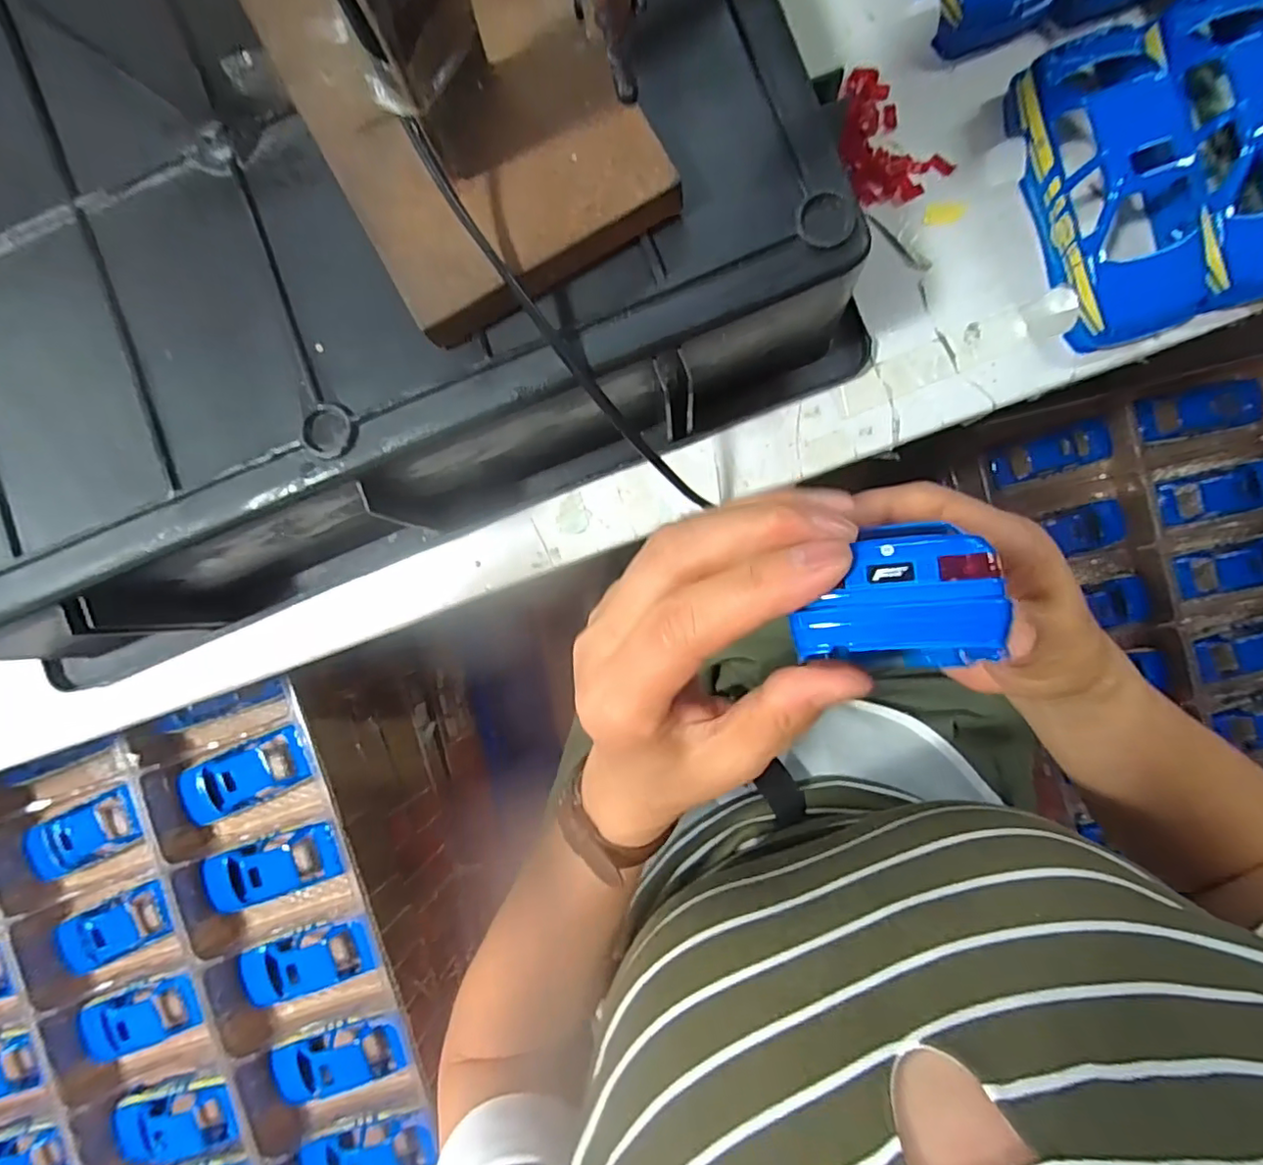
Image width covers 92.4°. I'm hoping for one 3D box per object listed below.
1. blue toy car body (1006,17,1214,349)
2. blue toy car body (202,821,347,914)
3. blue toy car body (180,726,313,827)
[{"bbox_3d":[0.215,-0.175,0.268,0.057,0.039,0.128,-13,90,5],"label":"blue toy car body"},{"bbox_3d":[-0.288,0.230,0.490,0.135,0.029,0.049,-23,89,5],"label":"blue toy car body"},{"bbox_3d":[-0.311,0.157,0.492,0.126,0.030,0.048,-23,89,5],"label":"blue toy car body"}]

